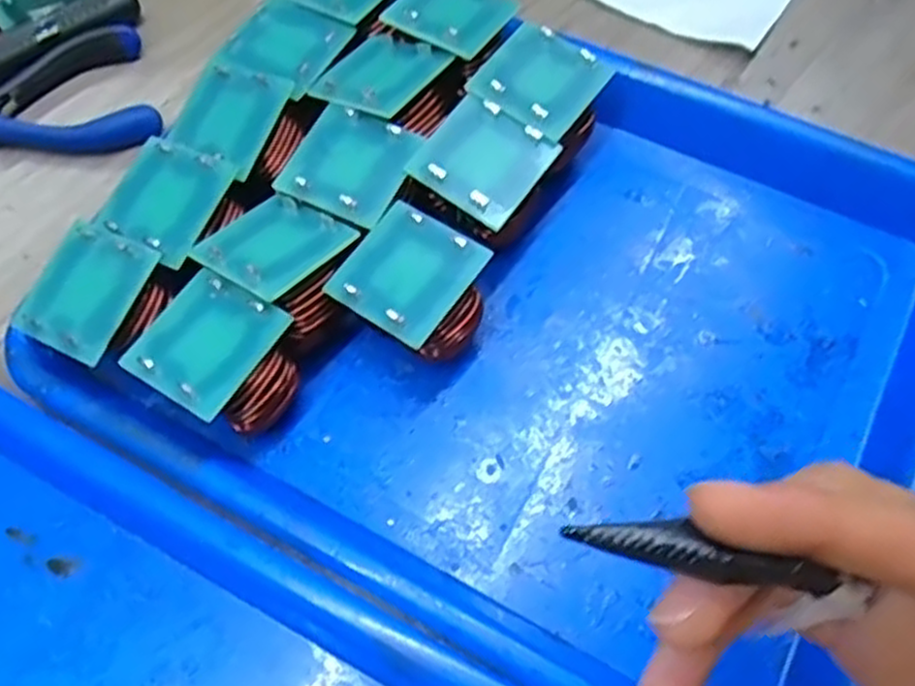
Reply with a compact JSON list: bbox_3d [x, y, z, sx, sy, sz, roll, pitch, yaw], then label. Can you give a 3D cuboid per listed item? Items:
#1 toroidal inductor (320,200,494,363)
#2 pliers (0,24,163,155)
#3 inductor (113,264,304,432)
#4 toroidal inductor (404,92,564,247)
[{"bbox_3d":[-0.015,-0.017,0.298,0.049,0.047,0.049,35,72,17],"label":"toroidal inductor"},{"bbox_3d":[-0.209,-0.109,0.366,0.123,0.021,0.060,-20,67,-6],"label":"pliers"},{"bbox_3d":[-0.086,0.009,0.288,0.049,0.046,0.046,26,70,14],"label":"inductor"},{"bbox_3d":[0.011,-0.064,0.317,0.047,0.046,0.049,29,70,14],"label":"toroidal inductor"}]

